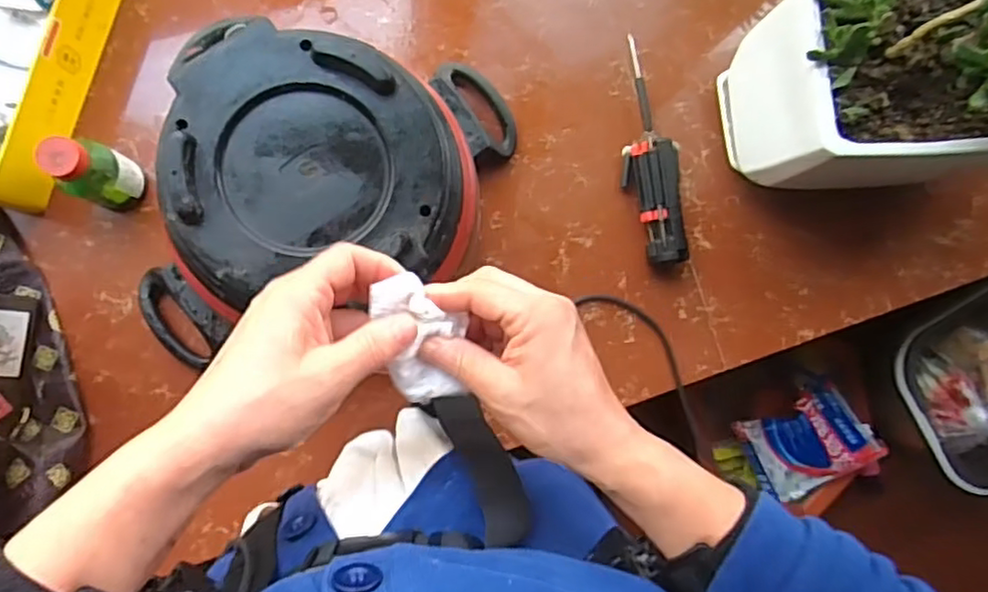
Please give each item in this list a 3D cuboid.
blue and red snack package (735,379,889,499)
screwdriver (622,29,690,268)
[{"bbox_3d":[0.430,0.199,0.877,0.157,0.052,0.142,-30,92,-8],"label":"blue and red snack package"},{"bbox_3d":[0.143,-0.133,0.597,0.046,0.044,0.210,-9,90,-7],"label":"screwdriver"}]

